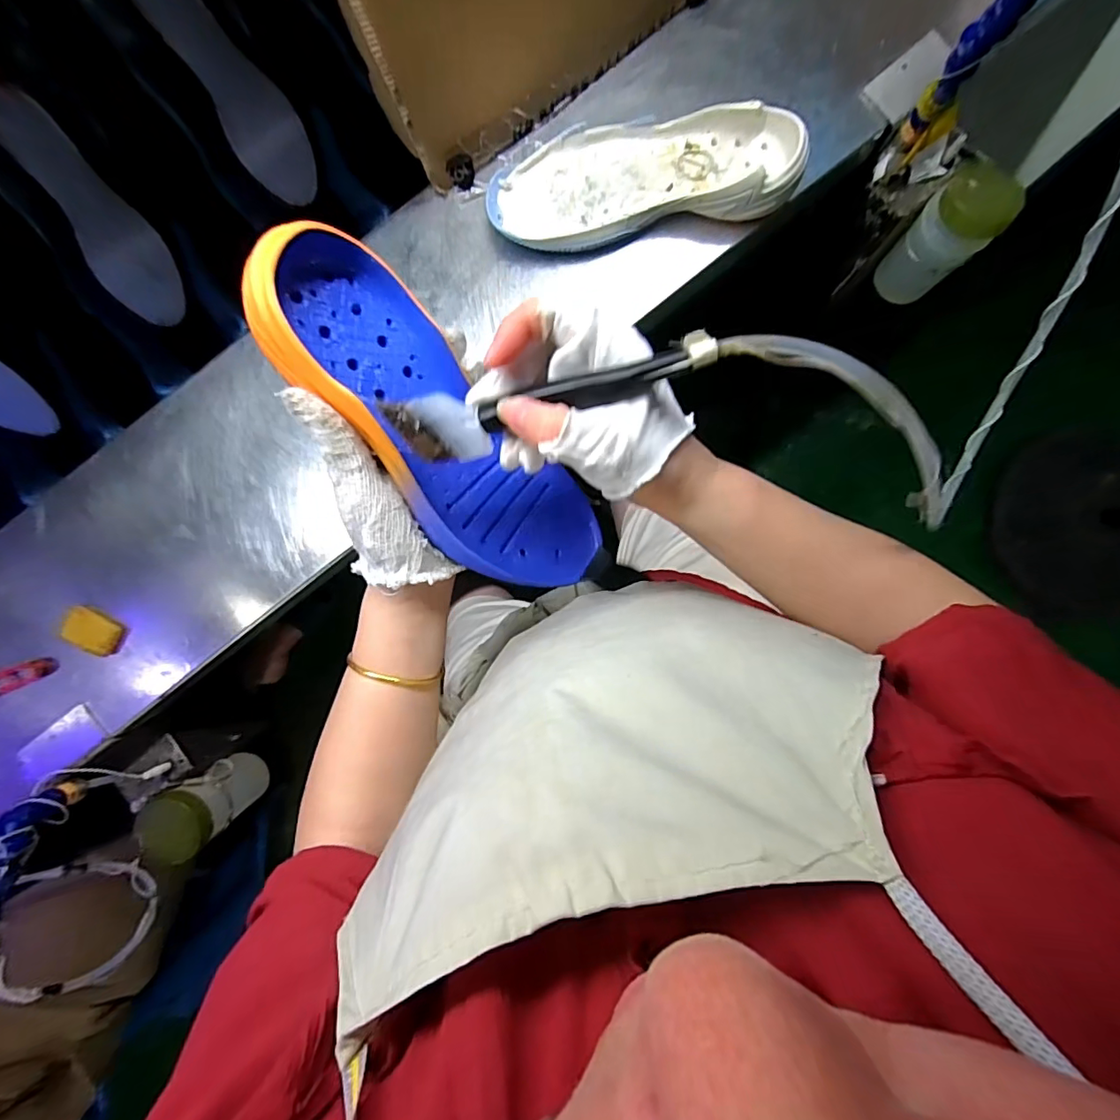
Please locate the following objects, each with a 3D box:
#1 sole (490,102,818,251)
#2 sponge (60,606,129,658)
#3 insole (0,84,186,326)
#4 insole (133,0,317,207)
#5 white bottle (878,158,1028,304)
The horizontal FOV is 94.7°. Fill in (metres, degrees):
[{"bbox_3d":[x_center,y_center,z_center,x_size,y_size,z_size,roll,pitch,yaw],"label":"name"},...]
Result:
[{"bbox_3d":[0.075,-0.354,0.482,0.283,0.048,0.104,-5,88,2],"label":"sole"},{"bbox_3d":[-0.460,0.071,0.509,0.049,0.019,0.036,22,88,3],"label":"sponge"},{"bbox_3d":[-0.474,-0.358,0.529,0.068,0.015,0.218,-32,113,-15],"label":"insole"},{"bbox_3d":[-0.334,-0.483,0.522,0.069,0.017,0.218,-35,114,2],"label":"insole"},{"bbox_3d":[0.422,-0.353,0.577,0.071,0.146,0.077,0,87,2],"label":"white bottle"}]

